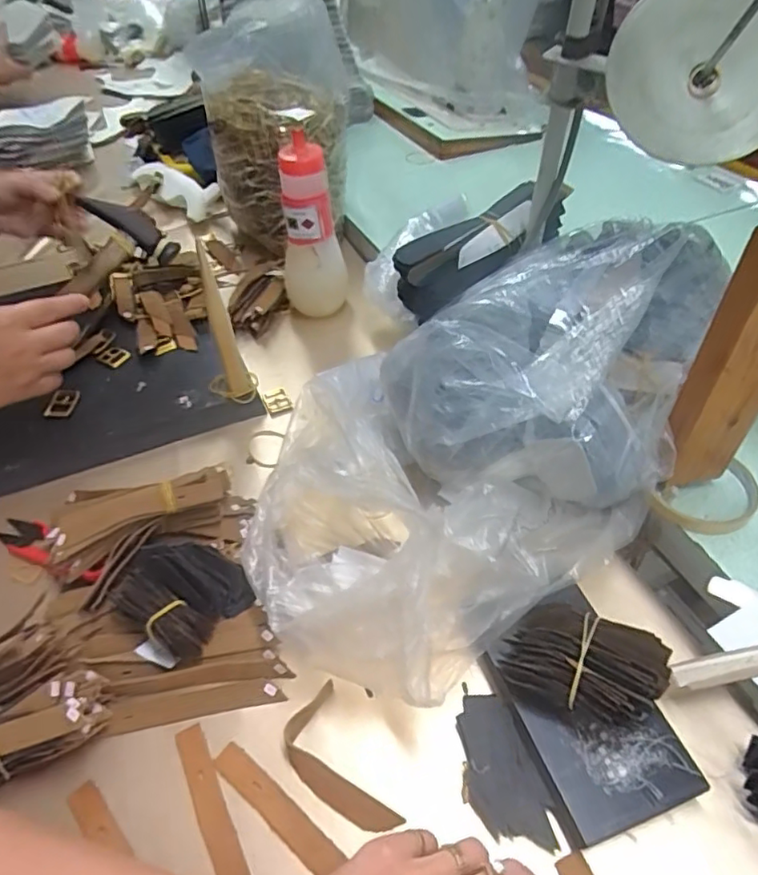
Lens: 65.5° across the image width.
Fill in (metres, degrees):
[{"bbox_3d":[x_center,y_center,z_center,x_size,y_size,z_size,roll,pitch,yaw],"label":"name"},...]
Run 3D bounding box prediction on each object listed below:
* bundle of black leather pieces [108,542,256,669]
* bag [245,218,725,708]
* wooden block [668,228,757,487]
[{"bbox_3d":[-0.144,0.112,0.416,0.081,0.034,0.077,21,51,22],"label":"bundle of black leather pieces"},{"bbox_3d":[0.069,-0.019,0.449,0.385,0.159,0.259,-31,52,-23],"label":"bag"},{"bbox_3d":[0.230,-0.037,0.384,0.050,0.197,0.022,-6,47,-2],"label":"wooden block"}]

